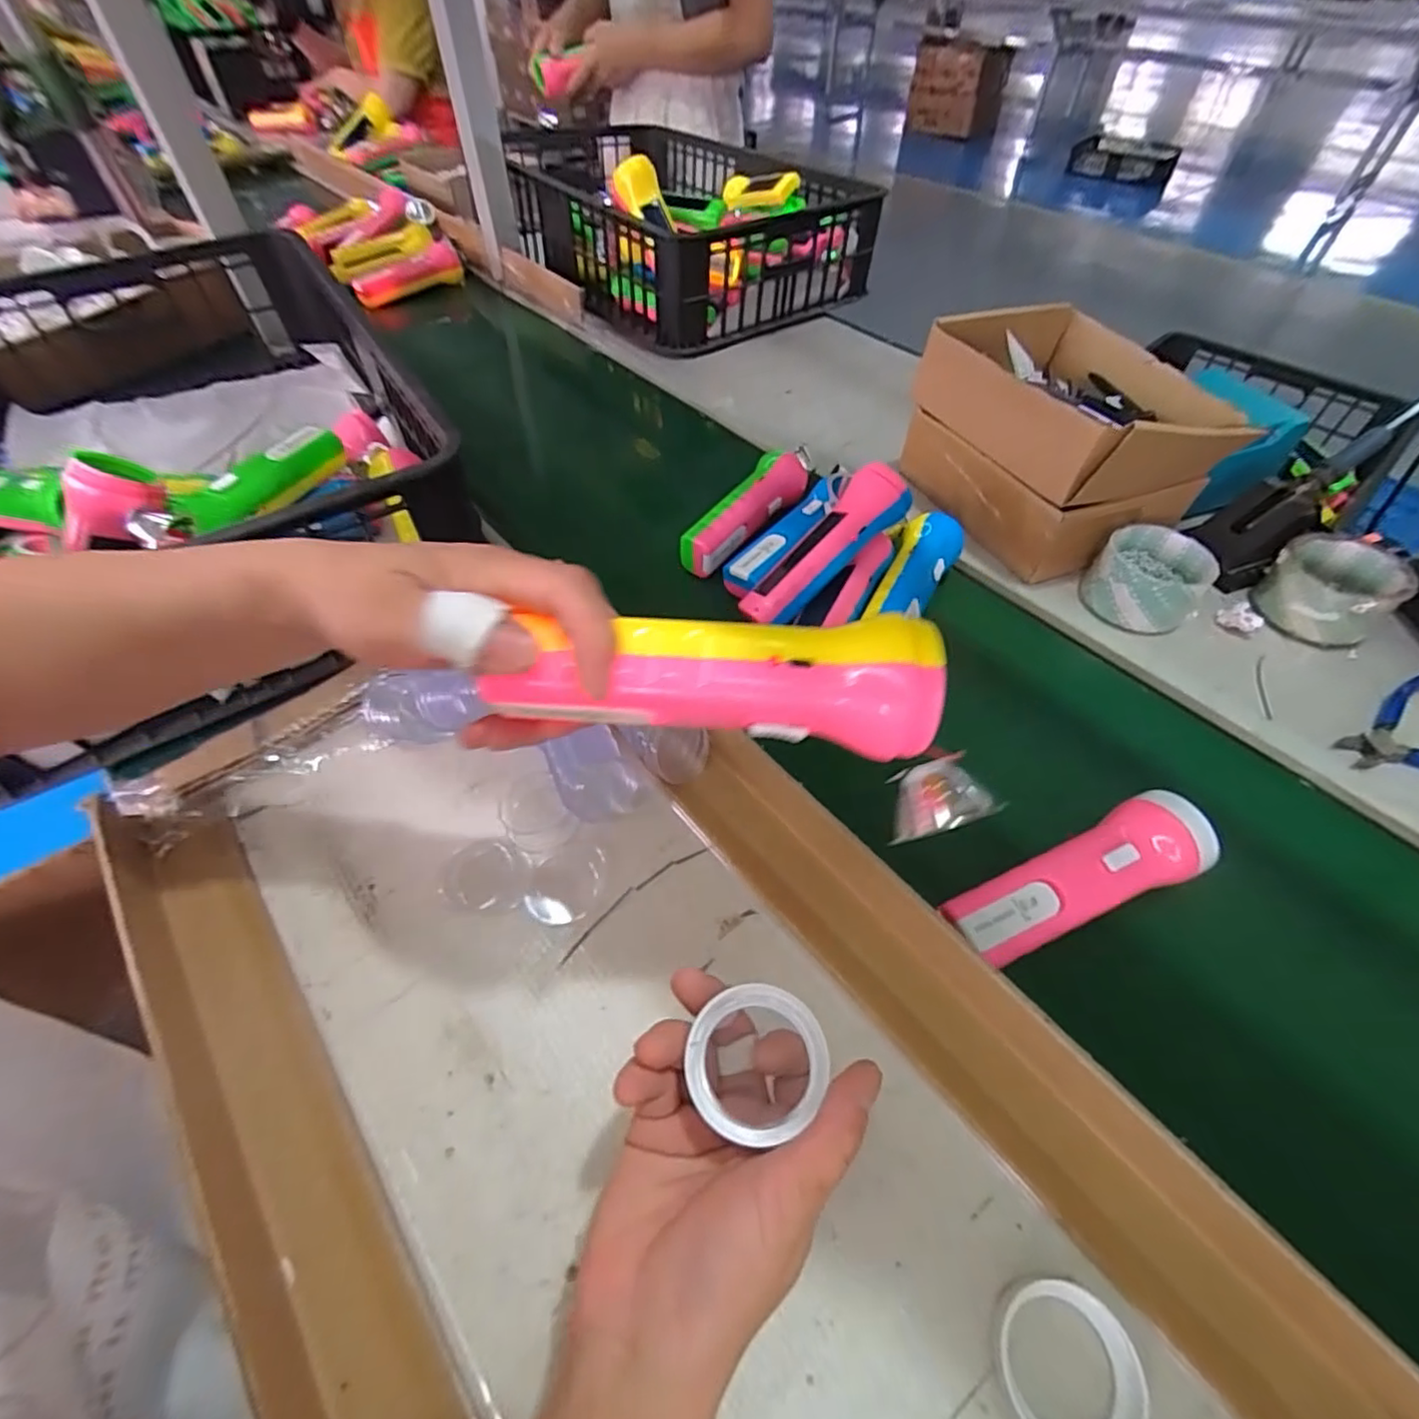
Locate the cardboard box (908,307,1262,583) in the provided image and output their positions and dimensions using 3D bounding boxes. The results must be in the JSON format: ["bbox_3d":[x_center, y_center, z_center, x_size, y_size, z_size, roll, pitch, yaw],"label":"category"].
[{"bbox_3d":[0.329,-0.257,0.590,0.211,0.144,0.230,-20,55,-12],"label":"cardboard box"}]

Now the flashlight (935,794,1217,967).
[{"bbox_3d":[0.217,0.103,0.369,0.168,0.042,0.052,-23,56,-14],"label":"flashlight"}]

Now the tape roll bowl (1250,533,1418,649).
[{"bbox_3d":[0.522,-0.103,0.532,0.092,0.047,0.086,3,53,-4],"label":"tape roll bowl"}]

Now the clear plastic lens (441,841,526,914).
[{"bbox_3d":[-0.137,0.102,0.390,0.051,0.004,0.044,13,54,4],"label":"clear plastic lens"}]

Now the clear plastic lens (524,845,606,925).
[{"bbox_3d":[-0.087,0.105,0.384,0.042,0.007,0.050,37,59,20],"label":"clear plastic lens"}]

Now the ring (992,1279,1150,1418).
[{"bbox_3d":[0.145,0.265,0.254,0.051,0.014,0.053,3,53,-4],"label":"ring"}]

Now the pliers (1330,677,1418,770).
[{"bbox_3d":[0.524,0.024,0.452,0.138,0.009,0.102,-13,56,-15],"label":"pliers"}]

